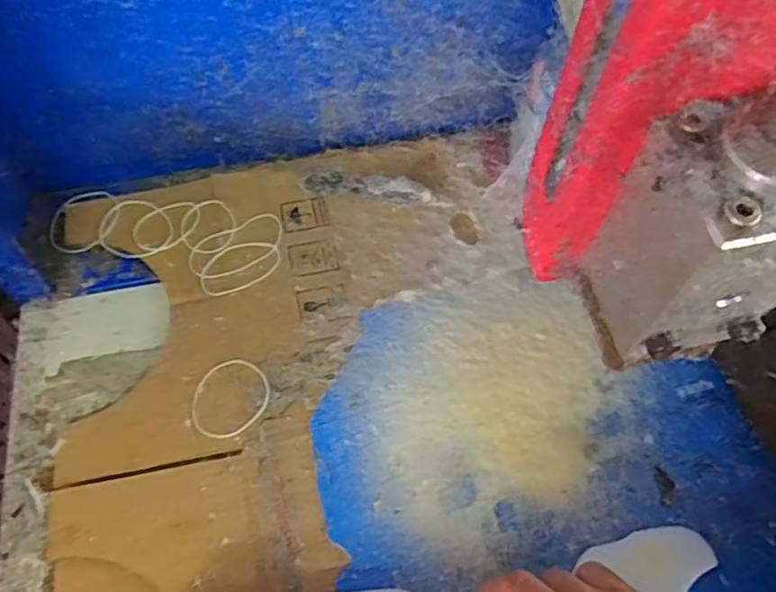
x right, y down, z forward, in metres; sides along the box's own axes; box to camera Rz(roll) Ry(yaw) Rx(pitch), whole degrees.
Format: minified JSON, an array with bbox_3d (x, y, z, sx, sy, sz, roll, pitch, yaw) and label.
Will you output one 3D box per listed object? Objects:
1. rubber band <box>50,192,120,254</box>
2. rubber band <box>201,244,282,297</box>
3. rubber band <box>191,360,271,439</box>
[{"bbox_3d":[-0.258,-0.065,0.506,0.060,0.004,0.059,0,62,1],"label":"rubber band"},{"bbox_3d":[-0.120,-0.025,0.482,0.067,0.004,0.040,-23,64,-11],"label":"rubber band"},{"bbox_3d":[-0.115,0.073,0.430,0.055,0.004,0.057,-3,61,5],"label":"rubber band"}]

